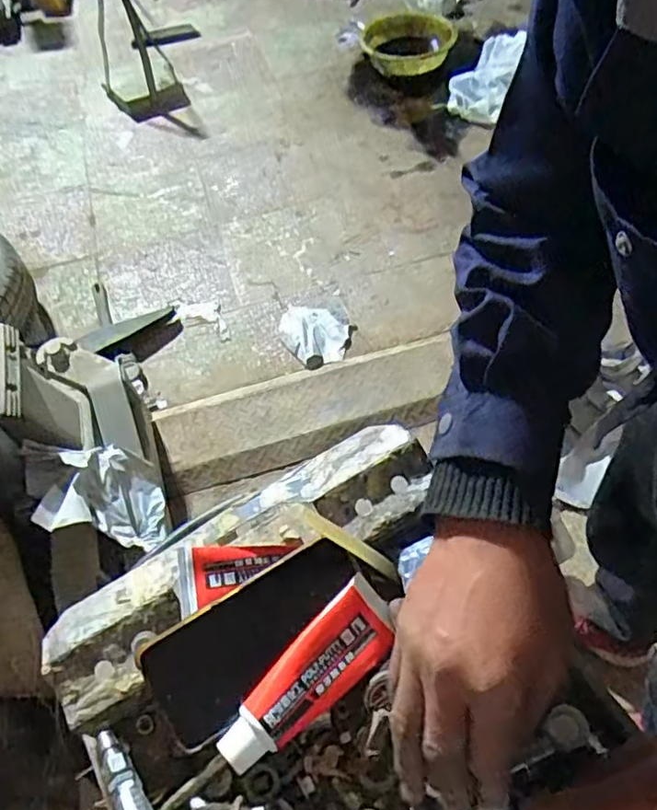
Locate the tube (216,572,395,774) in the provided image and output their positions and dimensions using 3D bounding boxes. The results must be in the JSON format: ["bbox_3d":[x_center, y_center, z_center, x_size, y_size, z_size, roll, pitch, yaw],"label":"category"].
[{"bbox_3d":[-0.012,0.181,0.419,0.141,0.027,0.047,-41,62,-21],"label":"tube"}]

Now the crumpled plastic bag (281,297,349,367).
[{"bbox_3d":[-0.034,-0.202,1.749,0.191,0.032,0.228,-14,56,-4],"label":"crumpled plastic bag"}]

